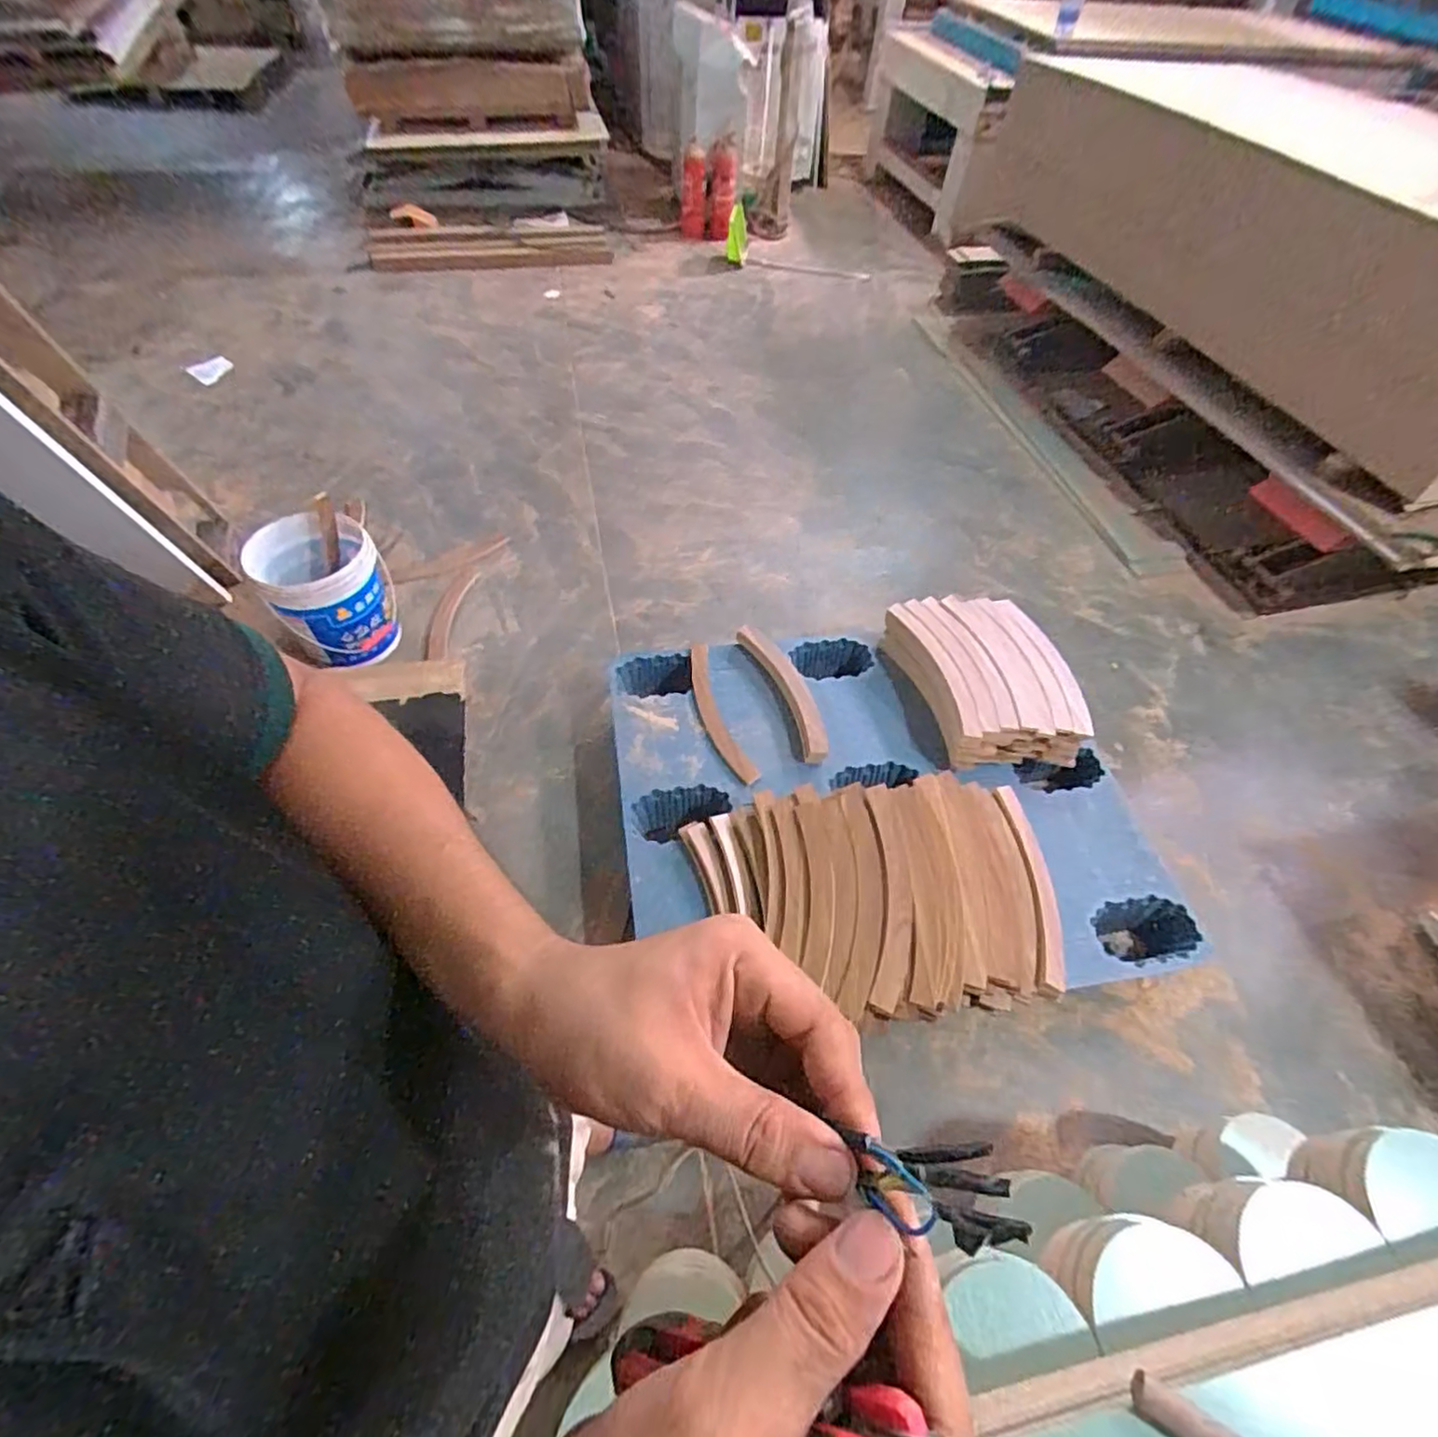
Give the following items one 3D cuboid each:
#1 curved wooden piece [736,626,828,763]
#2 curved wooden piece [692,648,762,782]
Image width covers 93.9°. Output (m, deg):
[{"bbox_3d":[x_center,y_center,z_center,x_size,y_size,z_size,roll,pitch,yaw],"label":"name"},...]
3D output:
[{"bbox_3d":[0.171,-0.085,1.703,0.096,0.045,0.433,-16,56,-15],"label":"curved wooden piece"},{"bbox_3d":[-0.006,-0.024,1.659,0.077,0.034,0.414,-13,56,-13],"label":"curved wooden piece"}]

